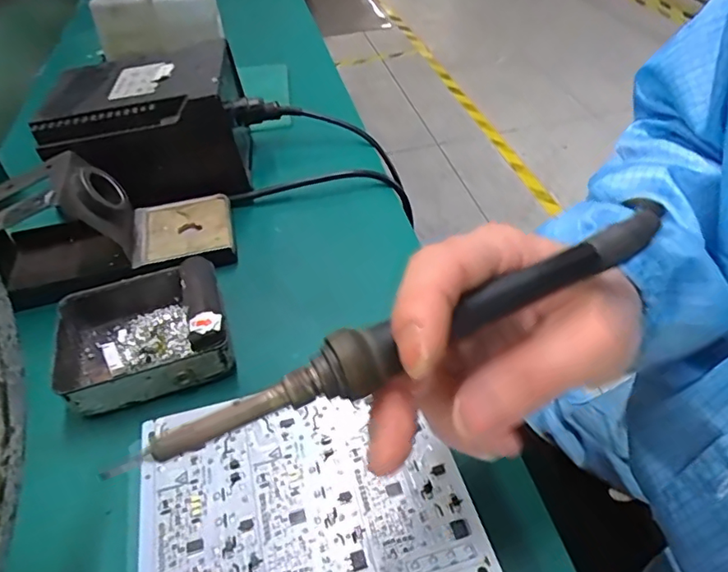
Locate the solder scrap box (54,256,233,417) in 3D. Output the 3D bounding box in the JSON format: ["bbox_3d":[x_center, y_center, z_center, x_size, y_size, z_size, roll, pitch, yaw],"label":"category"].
[{"bbox_3d":[-0.129,0.027,0.319,0.091,0.035,0.079,-17,45,-11],"label":"solder scrap box"}]

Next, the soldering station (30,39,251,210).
[{"bbox_3d":[-0.171,-0.125,0.437,0.142,0.087,0.113,-11,44,-6],"label":"soldering station"}]

